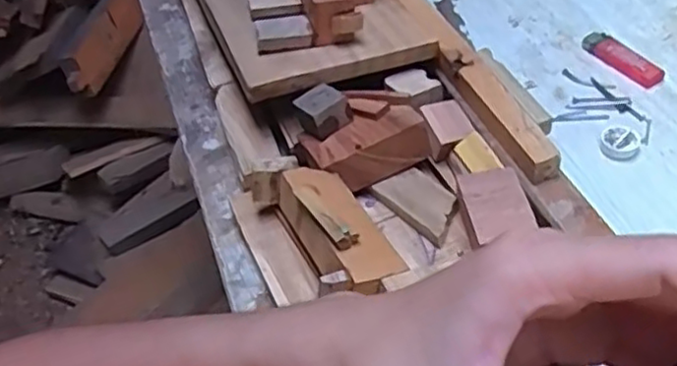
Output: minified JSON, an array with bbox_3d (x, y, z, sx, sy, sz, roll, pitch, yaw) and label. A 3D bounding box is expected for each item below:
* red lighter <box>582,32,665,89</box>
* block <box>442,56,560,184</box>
[{"bbox_3d":[0.266,-0.118,0.642,0.027,0.011,0.081,-31,52,-20],"label":"red lighter"},{"bbox_3d":[0.125,-0.053,0.527,0.024,0.021,0.141,-19,49,-10],"label":"block"}]

